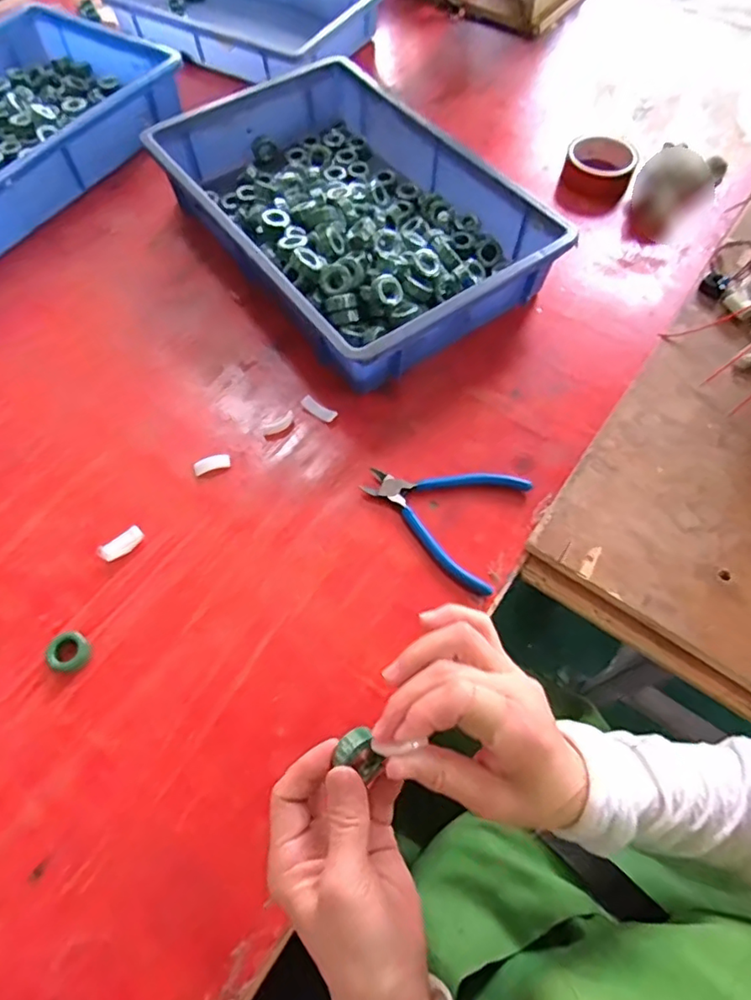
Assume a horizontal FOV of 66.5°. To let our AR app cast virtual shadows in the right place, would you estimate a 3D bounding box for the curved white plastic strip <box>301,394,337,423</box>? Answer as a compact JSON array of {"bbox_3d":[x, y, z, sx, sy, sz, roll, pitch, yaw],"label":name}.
[{"bbox_3d":[-0.057,-0.092,0.577,0.042,0.007,0.016,38,69,19],"label":"curved white plastic strip"}]

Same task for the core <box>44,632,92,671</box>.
[{"bbox_3d":[-0.246,0.123,0.460,0.031,0.012,0.030,0,62,1],"label":"core"}]

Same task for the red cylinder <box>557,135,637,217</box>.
[{"bbox_3d":[0.283,-0.420,0.740,0.088,0.044,0.103,21,64,12],"label":"red cylinder"}]

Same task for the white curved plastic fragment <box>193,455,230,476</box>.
[{"bbox_3d":[-0.156,-0.034,0.546,0.034,0.004,0.015,-18,63,-8],"label":"white curved plastic fragment"}]

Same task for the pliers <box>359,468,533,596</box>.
[{"bbox_3d":[0.056,0.011,0.522,0.138,0.014,0.115,20,64,11],"label":"pliers"}]

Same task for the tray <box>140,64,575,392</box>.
[{"bbox_3d":[-0.036,-0.331,0.660,0.280,0.083,0.434,-34,67,-16],"label":"tray"}]

